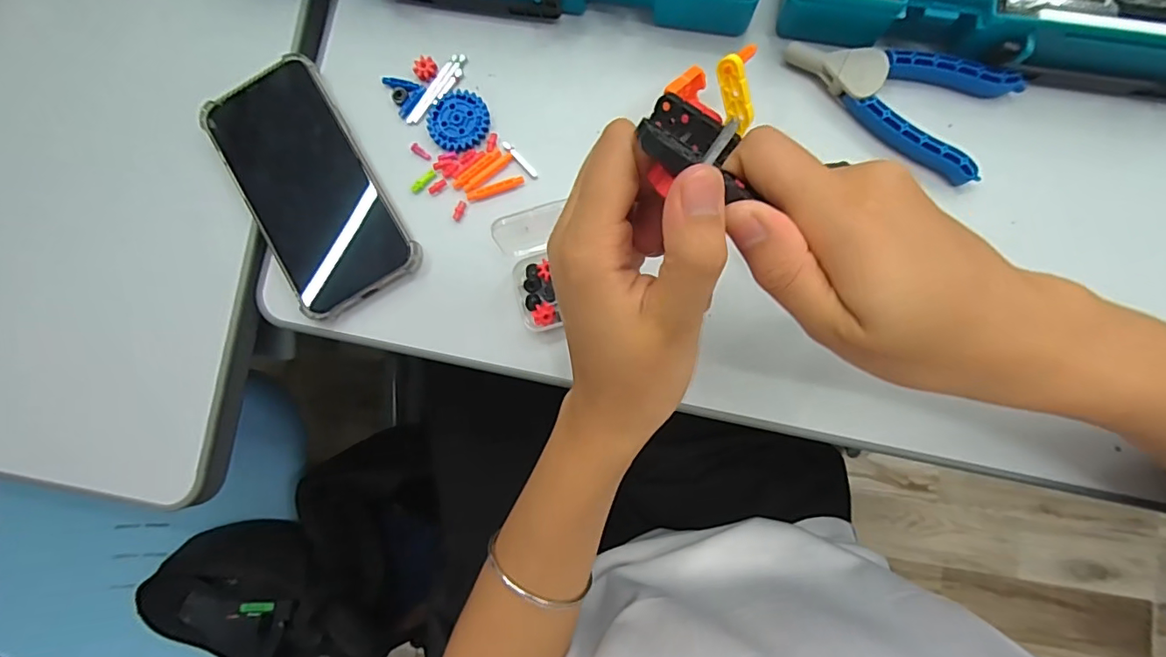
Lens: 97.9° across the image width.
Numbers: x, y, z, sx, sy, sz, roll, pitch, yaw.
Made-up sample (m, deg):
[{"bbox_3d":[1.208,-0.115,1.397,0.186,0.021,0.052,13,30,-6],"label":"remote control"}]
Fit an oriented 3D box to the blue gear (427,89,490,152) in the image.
[{"bbox_3d":[-0.080,-0.135,0.329,0.038,0.005,0.037,0,85,3],"label":"blue gear"}]

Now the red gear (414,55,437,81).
[{"bbox_3d":[-0.104,-0.171,0.334,0.014,0.006,0.015,0,85,3],"label":"red gear"}]

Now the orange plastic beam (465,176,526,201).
[{"bbox_3d":[-0.056,-0.089,0.323,0.038,0.004,0.006,-17,84,2],"label":"orange plastic beam"}]

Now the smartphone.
[{"bbox_3d":[-0.177,-0.092,0.327,0.079,0.015,0.164,-31,84,0],"label":"smartphone"}]

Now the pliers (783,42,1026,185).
[{"bbox_3d":[0.184,-0.141,0.304,0.126,0.017,0.067,25,87,5],"label":"pliers"}]

